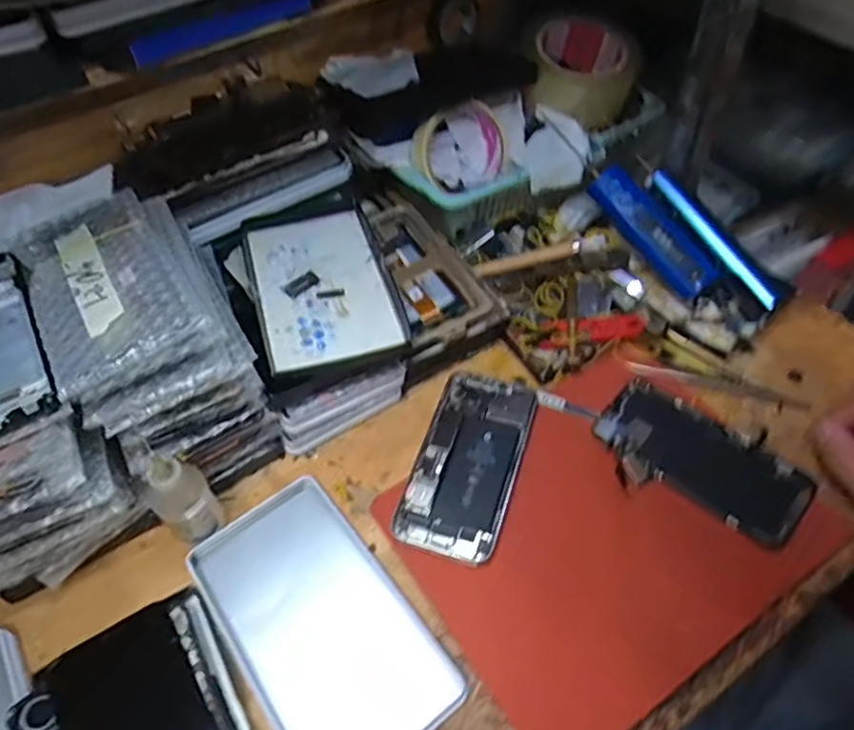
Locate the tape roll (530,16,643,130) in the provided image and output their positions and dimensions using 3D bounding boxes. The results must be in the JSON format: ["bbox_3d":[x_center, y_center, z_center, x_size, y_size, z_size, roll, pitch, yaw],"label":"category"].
[{"bbox_3d":[0.150,-0.282,0.607,0.097,0.060,0.097,-2,52,2],"label":"tape roll"}]

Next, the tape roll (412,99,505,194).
[{"bbox_3d":[0.031,-0.198,0.578,0.089,0.086,0.032,15,9,-27],"label":"tape roll"}]

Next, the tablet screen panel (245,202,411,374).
[{"bbox_3d":[-0.085,-0.066,0.509,0.104,0.009,0.170,-14,54,-11],"label":"tablet screen panel"}]

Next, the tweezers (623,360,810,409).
[{"bbox_3d":[0.224,0.014,0.491,0.132,0.006,0.011,12,54,13],"label":"tweezers"}]

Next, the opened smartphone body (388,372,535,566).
[{"bbox_3d":[0.029,0.069,0.461,0.072,0.014,0.146,14,54,14],"label":"opened smartphone body"}]

